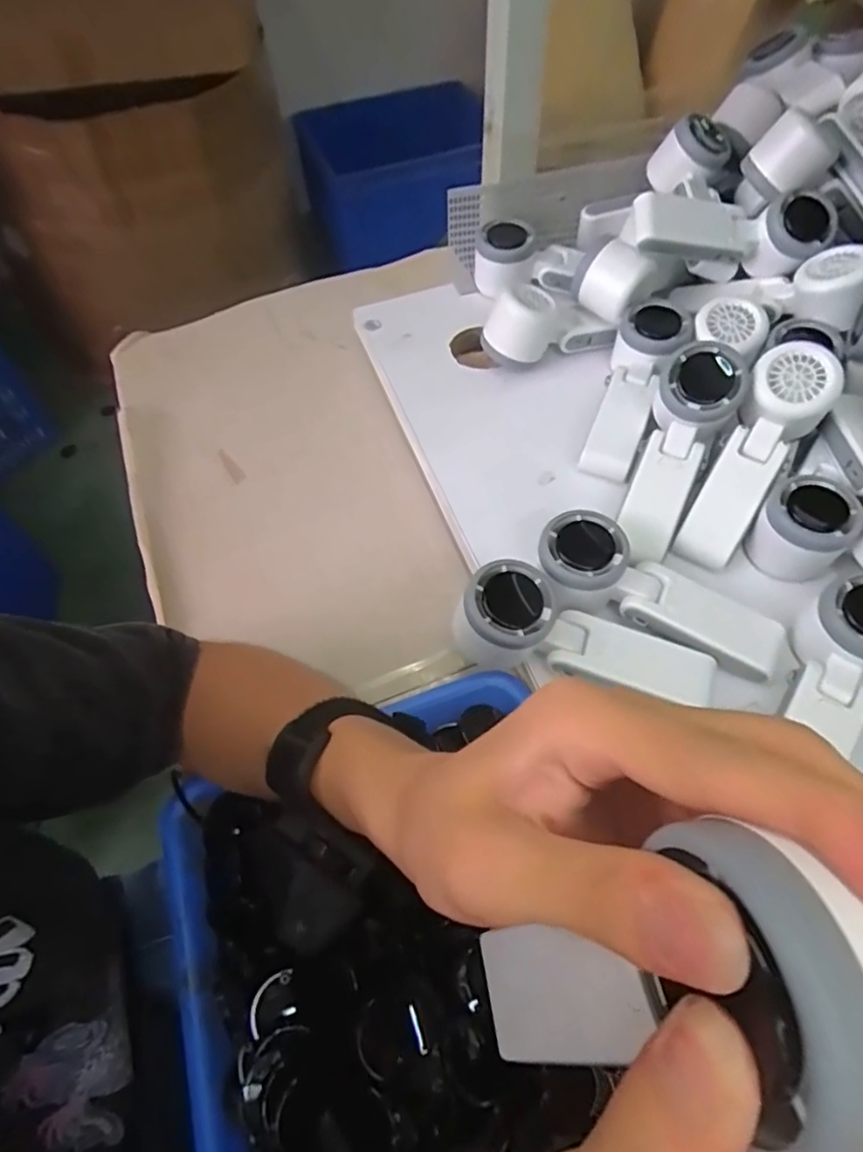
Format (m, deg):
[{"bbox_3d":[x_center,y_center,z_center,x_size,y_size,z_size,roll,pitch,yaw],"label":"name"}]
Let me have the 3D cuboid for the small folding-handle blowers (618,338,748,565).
[{"bbox_3d":[0.180,-0.088,0.455,0.059,0.061,0.167,21,88,16],"label":"small folding-handle blowers"}]

